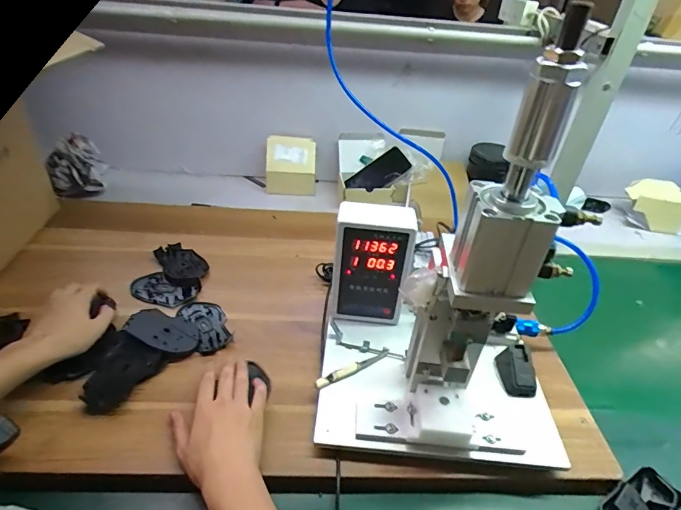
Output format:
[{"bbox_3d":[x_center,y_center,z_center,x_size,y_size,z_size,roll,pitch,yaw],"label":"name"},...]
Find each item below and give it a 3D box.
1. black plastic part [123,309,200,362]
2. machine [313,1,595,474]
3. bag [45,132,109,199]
[{"bbox_3d":[-0.255,0.110,0.615,0.106,0.019,0.067,20,40,19],"label":"black plastic part"},{"bbox_3d":[0.138,0.012,0.479,0.310,0.441,0.257,6,37,2],"label":"machine"},{"bbox_3d":[-0.554,-0.187,0.901,0.092,0.107,0.089,-4,38,-11],"label":"bag"}]

